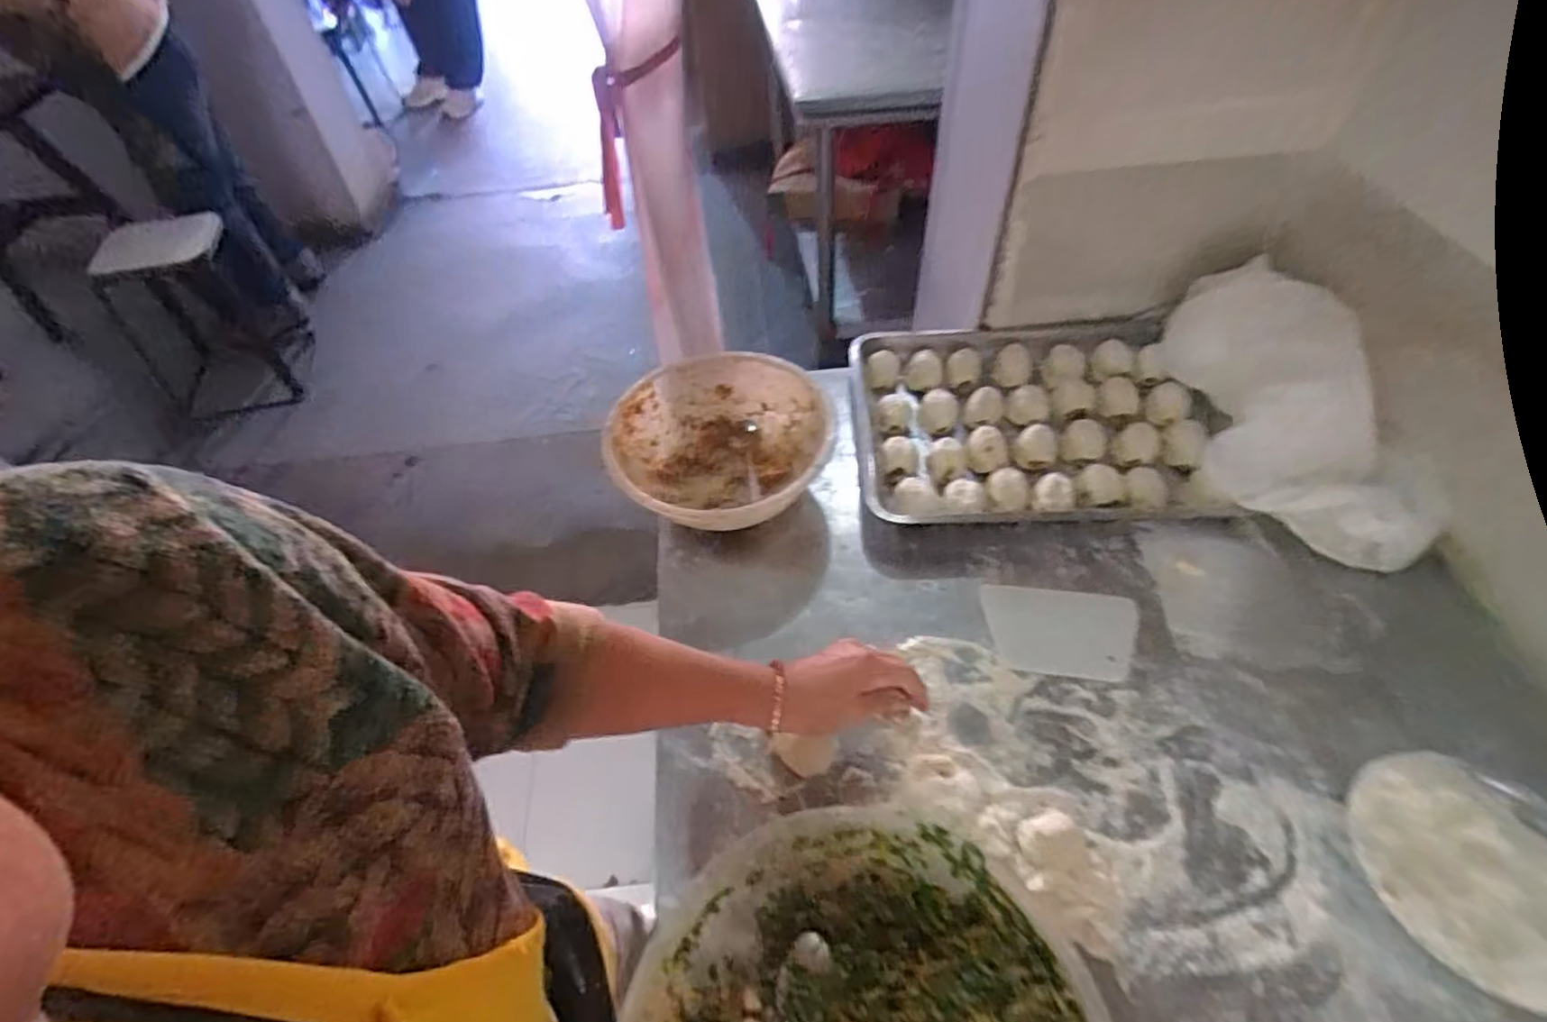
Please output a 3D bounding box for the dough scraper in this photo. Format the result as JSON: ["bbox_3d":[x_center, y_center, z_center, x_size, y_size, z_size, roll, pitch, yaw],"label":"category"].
[{"bbox_3d":[0.288,0.122,0.691,0.144,0.004,0.096,6,54,13],"label":"dough scraper"}]

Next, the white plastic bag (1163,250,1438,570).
[{"bbox_3d":[0.554,-0.122,0.745,0.155,0.137,0.377,-5,63,-2],"label":"white plastic bag"}]

